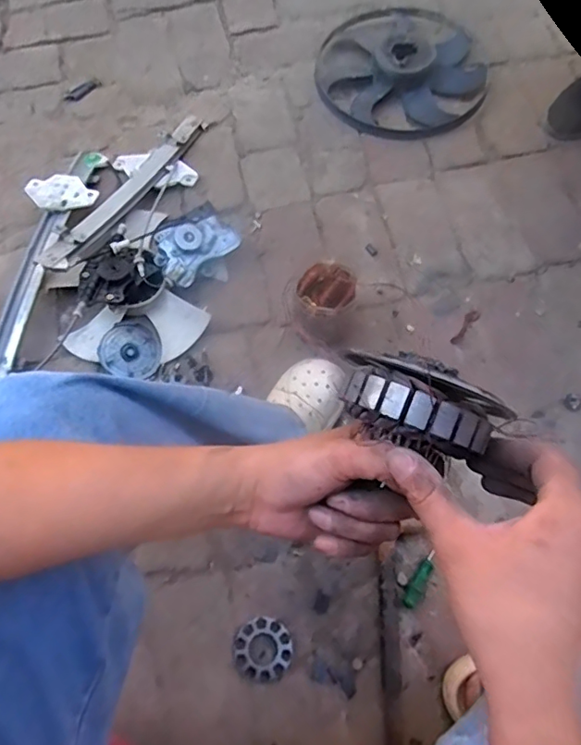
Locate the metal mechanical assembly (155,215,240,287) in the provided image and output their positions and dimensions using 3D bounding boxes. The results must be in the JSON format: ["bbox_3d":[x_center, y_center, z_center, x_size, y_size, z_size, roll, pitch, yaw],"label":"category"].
[{"bbox_3d":[-0.163,-0.216,0.910,0.137,0.032,0.091,-41,75,-12],"label":"metal mechanical assembly"}]

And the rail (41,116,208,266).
[{"bbox_3d":[-0.286,-0.333,0.963,0.064,0.024,0.436,27,61,10],"label":"rail"}]

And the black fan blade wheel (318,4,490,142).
[{"bbox_3d":[0.227,-0.633,1.080,0.333,0.040,0.347,0,71,1],"label":"black fan blade wheel"}]

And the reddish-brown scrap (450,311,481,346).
[{"bbox_3d":[0.293,-0.076,0.895,0.020,0.004,0.076,37,76,12],"label":"reddish-brown scrap"}]

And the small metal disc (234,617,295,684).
[{"bbox_3d":[-0.036,0.376,0.725,0.074,0.007,0.077,0,71,1],"label":"small metal disc"}]

